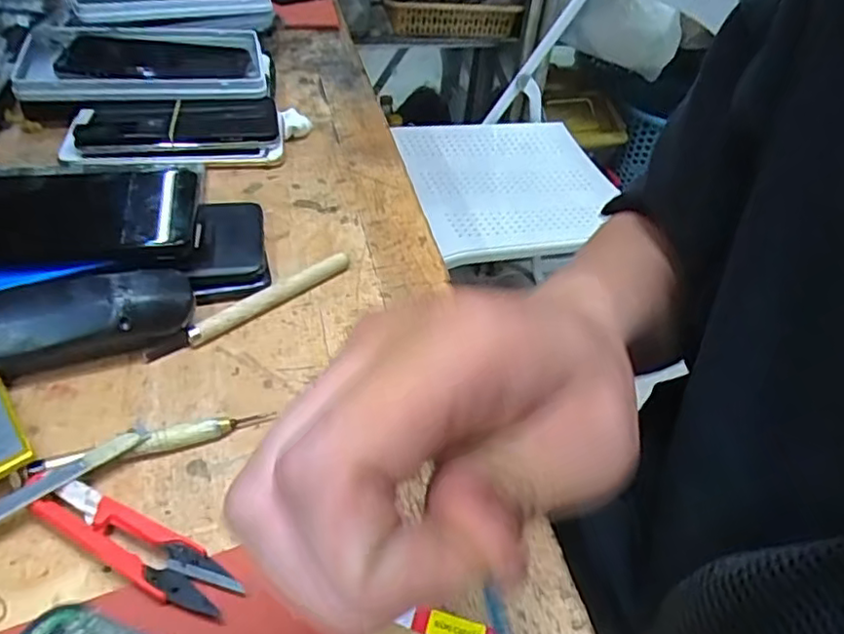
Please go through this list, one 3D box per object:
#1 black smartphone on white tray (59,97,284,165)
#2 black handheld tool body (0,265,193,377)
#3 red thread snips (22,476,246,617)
[{"bbox_3d":[-0.182,-0.137,0.479,0.148,0.028,0.072,-4,43,-13],"label":"black smartphone on white tray"},{"bbox_3d":[-0.189,0.006,0.316,0.142,0.038,0.037,-12,46,-21],"label":"black handheld tool body"},{"bbox_3d":[-0.117,0.090,0.255,0.100,0.012,0.022,21,44,15],"label":"red thread snips"}]

